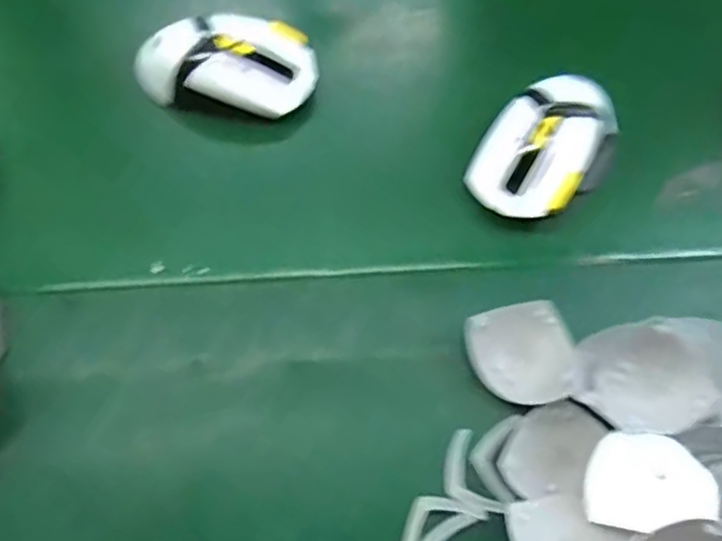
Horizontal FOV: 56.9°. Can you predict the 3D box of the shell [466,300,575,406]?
[{"bbox_3d":[0.091,0.046,0.370,0.057,0.012,0.056,-17,68,-8],"label":"shell"}]

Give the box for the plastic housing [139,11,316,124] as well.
[{"bbox_3d":[-0.092,-0.142,0.452,0.117,0.034,0.062,10,67,4],"label":"plastic housing"}]

